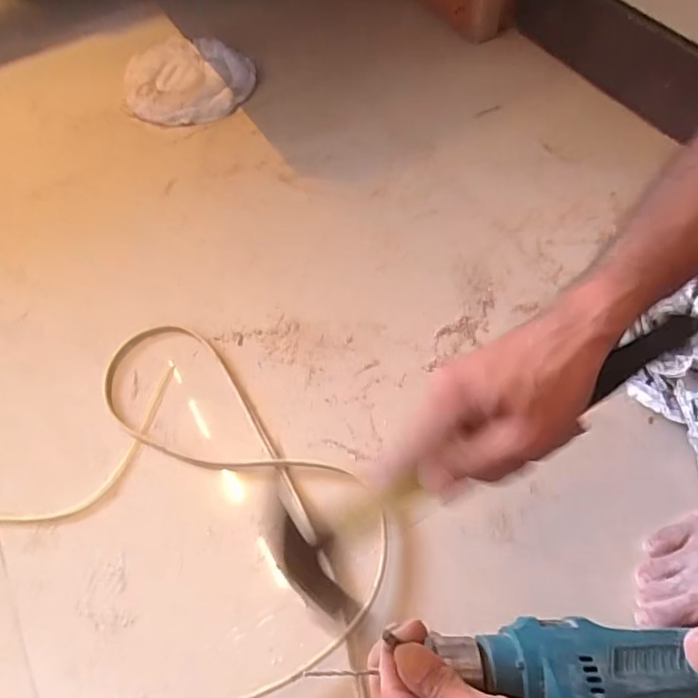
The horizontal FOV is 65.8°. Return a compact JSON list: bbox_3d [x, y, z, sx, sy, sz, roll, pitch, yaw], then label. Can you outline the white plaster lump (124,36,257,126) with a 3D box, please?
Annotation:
[{"bbox_3d":[-0.242,-0.413,0.801,0.183,0.035,0.211,-19,60,-8],"label":"white plaster lump"}]

